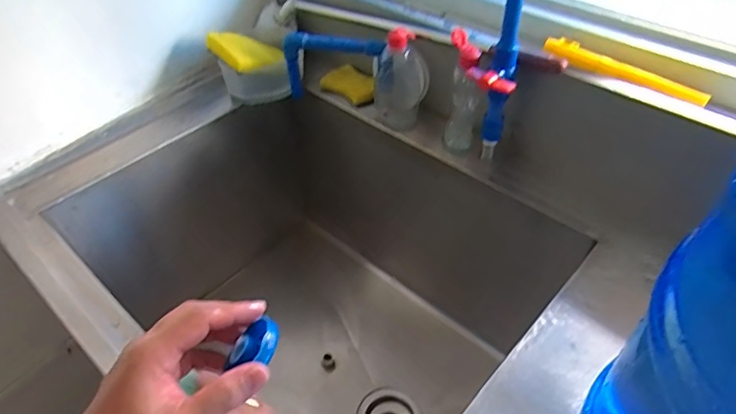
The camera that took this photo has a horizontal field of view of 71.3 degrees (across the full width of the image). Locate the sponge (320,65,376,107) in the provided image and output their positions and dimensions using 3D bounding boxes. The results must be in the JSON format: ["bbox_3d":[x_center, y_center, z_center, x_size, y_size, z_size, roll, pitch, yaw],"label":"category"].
[{"bbox_3d":[-0.027,-0.206,0.874,0.098,0.031,0.059,29,53,27],"label":"sponge"}]

